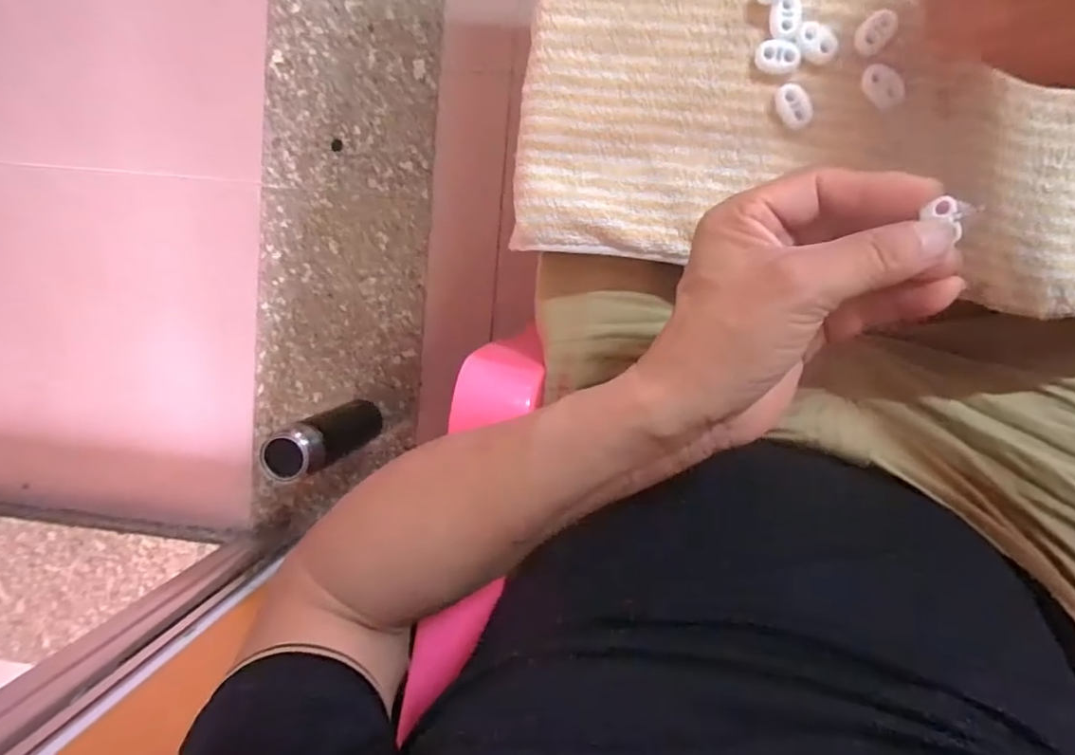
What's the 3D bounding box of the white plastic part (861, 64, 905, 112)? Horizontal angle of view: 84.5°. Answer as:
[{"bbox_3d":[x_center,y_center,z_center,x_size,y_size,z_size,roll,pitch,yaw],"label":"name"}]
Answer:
[{"bbox_3d":[0.176,-0.148,0.300,0.016,0.004,0.024,-39,92,7],"label":"white plastic part"}]

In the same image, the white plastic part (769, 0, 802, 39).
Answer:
[{"bbox_3d":[0.126,-0.183,0.300,0.016,0.004,0.021,-4,95,5],"label":"white plastic part"}]

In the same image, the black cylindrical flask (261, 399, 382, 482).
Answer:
[{"bbox_3d":[-0.270,0.079,0.747,0.071,0.247,0.065,0,96,5],"label":"black cylindrical flask"}]

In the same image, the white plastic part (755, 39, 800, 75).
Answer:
[{"bbox_3d":[0.123,-0.164,0.304,0.021,0.006,0.015,14,97,3],"label":"white plastic part"}]

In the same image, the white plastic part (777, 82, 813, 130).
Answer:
[{"bbox_3d":[0.132,-0.140,0.306,0.015,0.006,0.023,-27,93,7],"label":"white plastic part"}]

